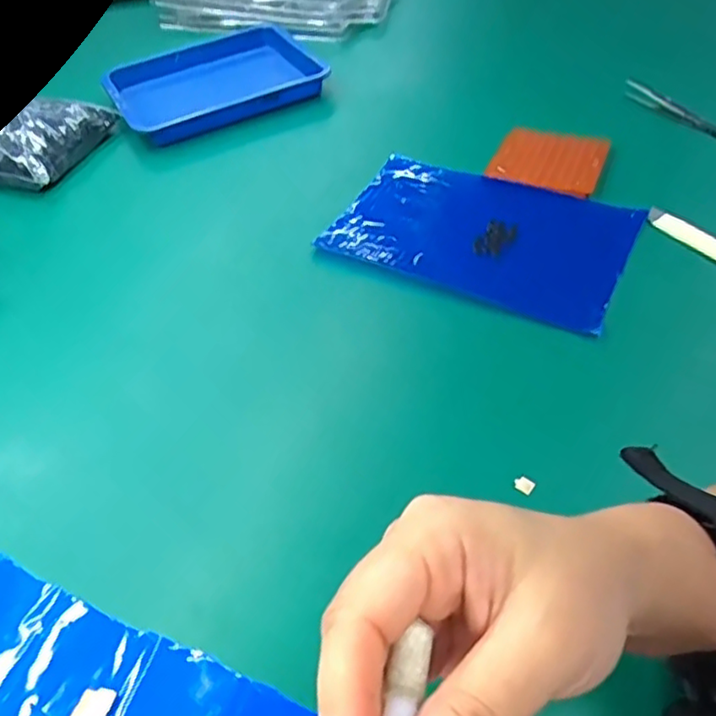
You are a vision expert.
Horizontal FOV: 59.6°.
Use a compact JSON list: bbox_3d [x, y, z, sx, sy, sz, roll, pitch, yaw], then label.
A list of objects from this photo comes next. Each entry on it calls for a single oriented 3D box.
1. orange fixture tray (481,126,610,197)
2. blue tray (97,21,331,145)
[{"bbox_3d":[0.159,-0.171,0.526,0.091,0.013,0.065,17,52,19],"label":"orange fixture tray"},{"bbox_3d":[-0.151,-0.303,0.686,0.204,0.031,0.163,-25,51,-17],"label":"blue tray"}]

